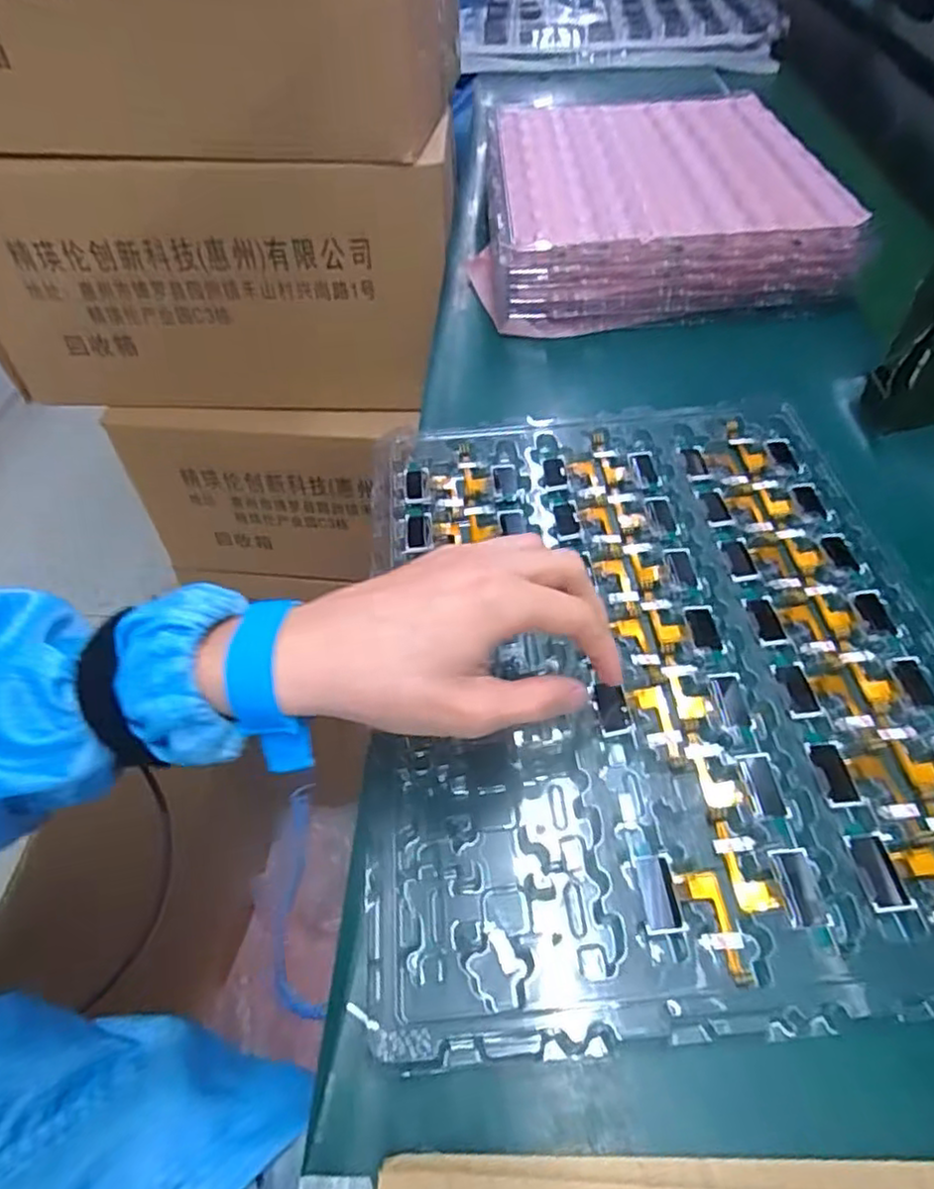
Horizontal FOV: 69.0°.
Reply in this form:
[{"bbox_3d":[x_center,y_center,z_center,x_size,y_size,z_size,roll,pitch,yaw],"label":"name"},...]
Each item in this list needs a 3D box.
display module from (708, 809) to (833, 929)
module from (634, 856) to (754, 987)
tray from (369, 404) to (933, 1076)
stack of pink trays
[{"bbox_3d":[0.129,0.116,0.292,0.035,0.004,0.050,-5,51,1],"label":"display module"},{"bbox_3d":[0.093,0.135,0.283,0.036,0.004,0.050,-4,51,1],"label":"module"},{"bbox_3d":[0.101,0.022,0.366,0.293,0.015,0.361,-6,51,0],"label":"tray"},{"bbox_3d":[0.166,-0.382,0.648,0.299,0.060,0.334,-3,51,2],"label":"stack of pink trays"}]

